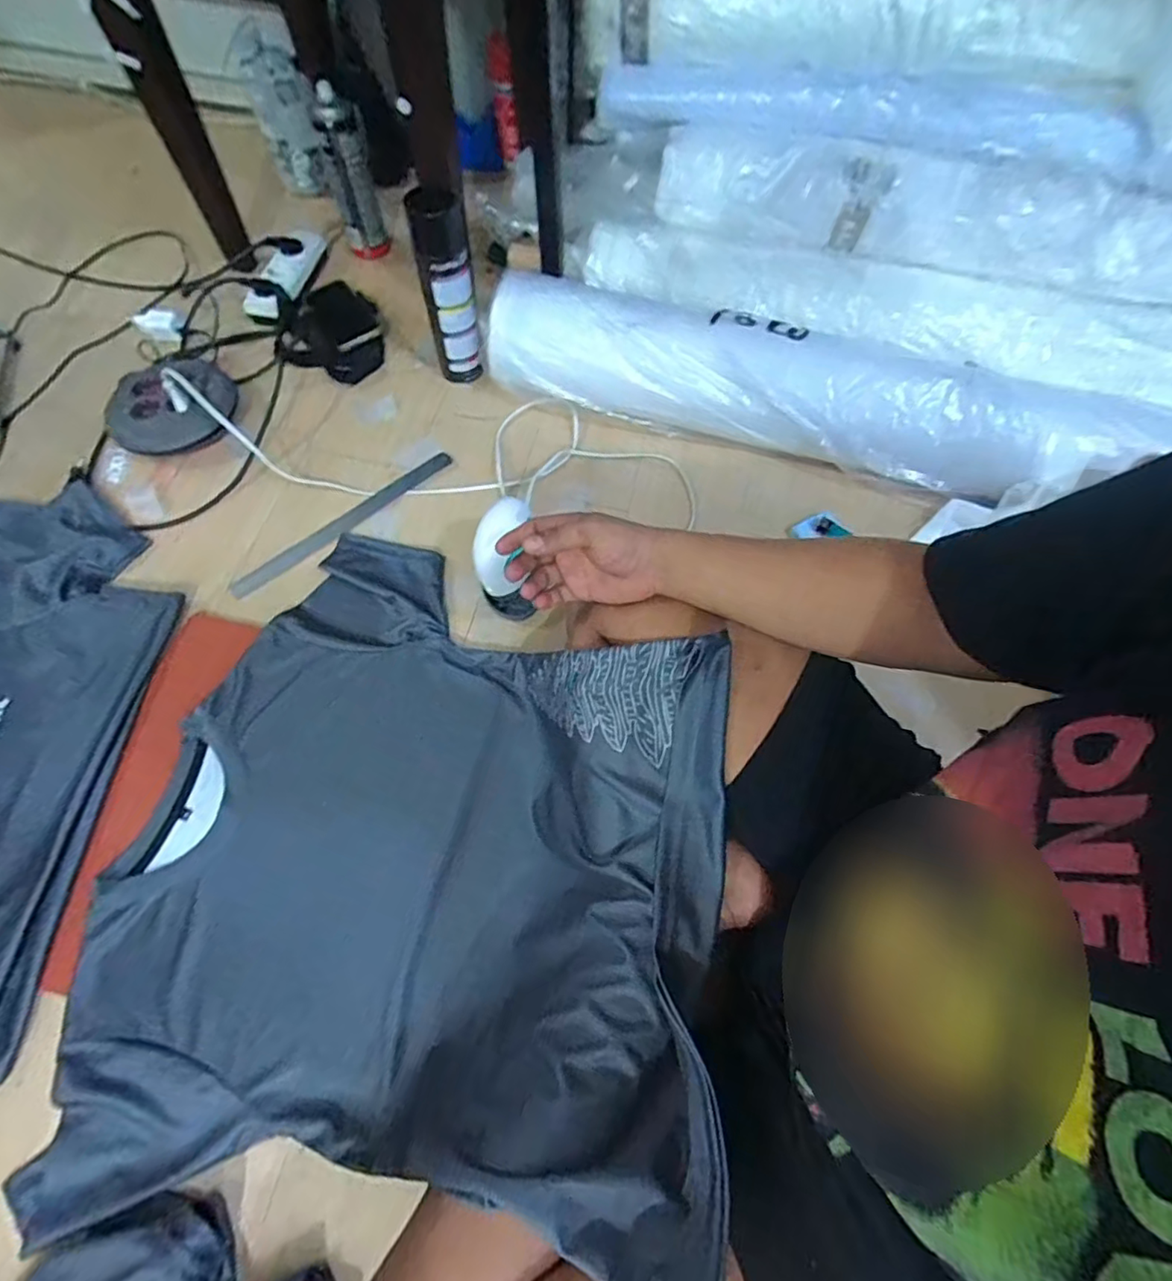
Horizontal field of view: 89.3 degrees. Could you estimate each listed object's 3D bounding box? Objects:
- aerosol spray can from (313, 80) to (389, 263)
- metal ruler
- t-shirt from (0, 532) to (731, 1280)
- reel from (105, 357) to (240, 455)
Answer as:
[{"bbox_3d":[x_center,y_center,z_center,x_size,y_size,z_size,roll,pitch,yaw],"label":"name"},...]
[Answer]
[{"bbox_3d":[-0.369,-0.723,0.931,0.064,0.215,0.059,-18,66,-10],"label":"aerosol spray can"},{"bbox_3d":[-0.307,-0.155,0.767,0.319,0.007,0.033,-40,62,-19],"label":"metal ruler"},{"bbox_3d":[-0.163,0.149,0.539,0.534,0.219,0.595,5,64,0],"label":"t-shirt"},{"bbox_3d":[-0.557,-0.314,0.809,0.160,0.052,0.146,1,64,-2],"label":"reel"}]

